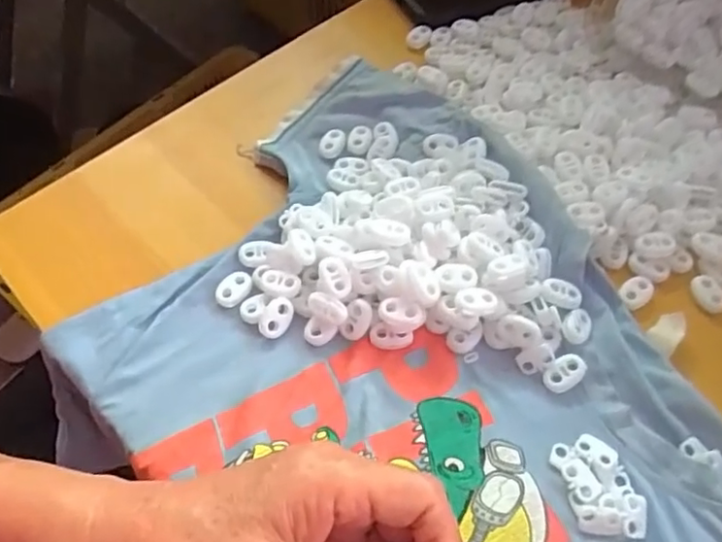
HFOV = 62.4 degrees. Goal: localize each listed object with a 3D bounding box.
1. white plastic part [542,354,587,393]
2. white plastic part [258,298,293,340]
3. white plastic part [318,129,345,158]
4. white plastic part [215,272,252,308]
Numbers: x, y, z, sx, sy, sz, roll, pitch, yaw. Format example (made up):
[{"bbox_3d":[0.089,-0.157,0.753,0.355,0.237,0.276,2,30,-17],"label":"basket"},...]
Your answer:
[{"bbox_3d":[0.103,0.052,0.301,0.021,0.008,0.014,-34,65,-19],"label":"white plastic part"},{"bbox_3d":[-0.045,0.025,0.320,0.015,0.005,0.022,35,82,-11],"label":"white plastic part"},{"bbox_3d":[-0.018,-0.083,0.385,0.015,0.004,0.023,22,61,13],"label":"white plastic part"},{"bbox_3d":[-0.070,0.009,0.328,0.015,0.004,0.022,34,65,19],"label":"white plastic part"}]

